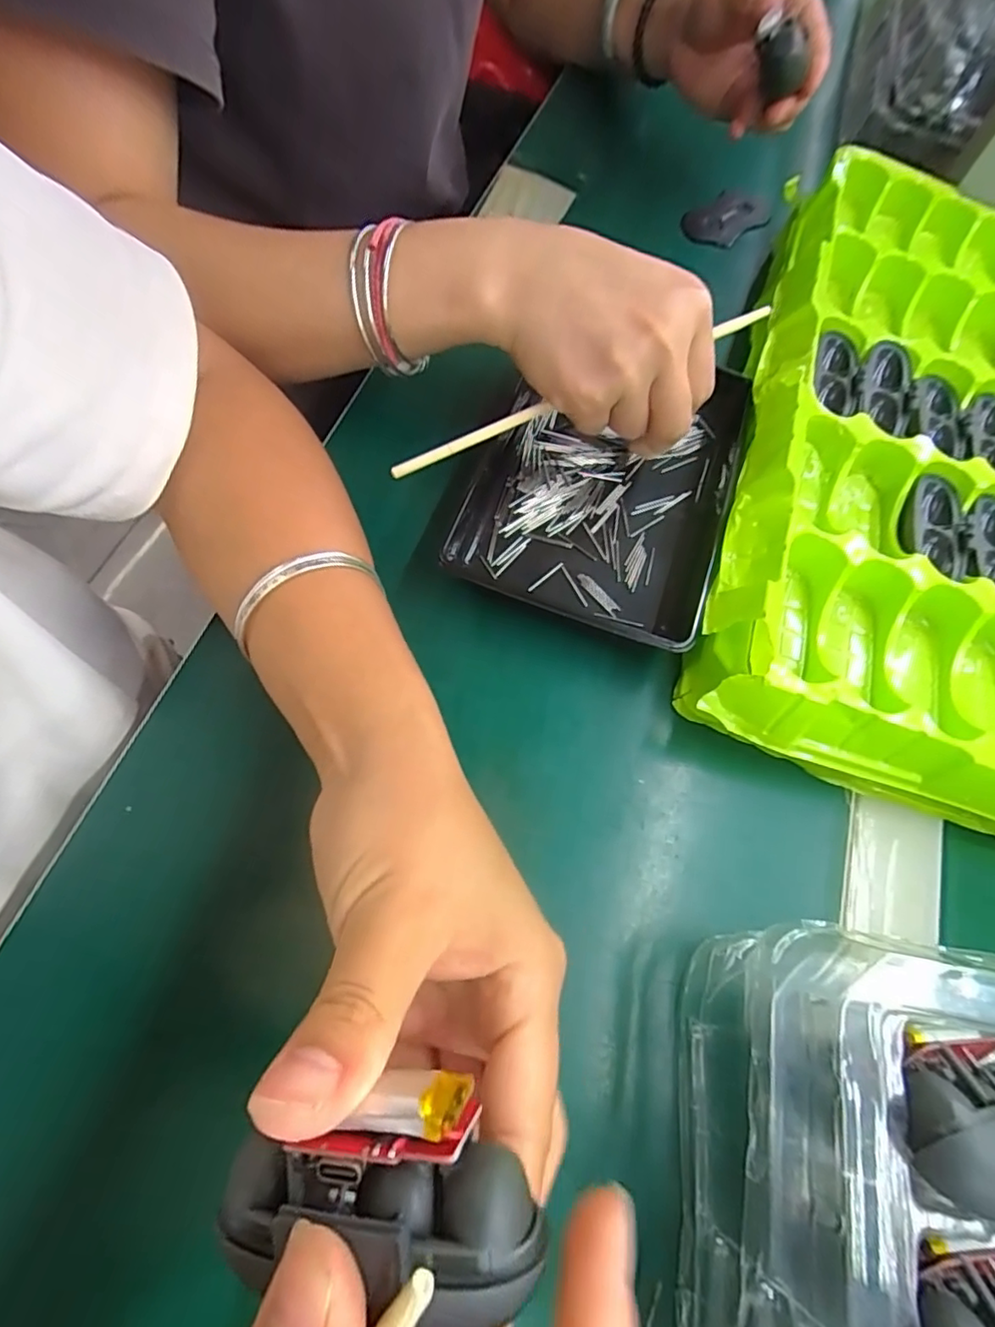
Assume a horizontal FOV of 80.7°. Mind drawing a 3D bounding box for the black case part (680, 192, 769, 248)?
[{"bbox_3d":[0.168,-0.327,0.432,0.062,0.011,0.035,-37,75,-19],"label":"black case part"}]

